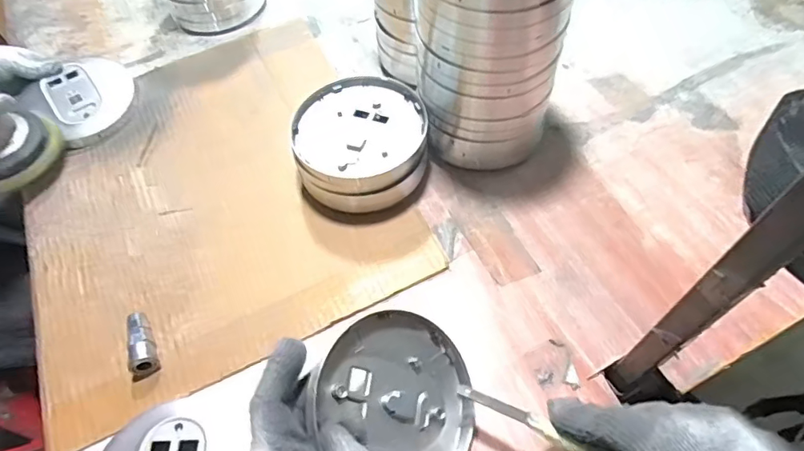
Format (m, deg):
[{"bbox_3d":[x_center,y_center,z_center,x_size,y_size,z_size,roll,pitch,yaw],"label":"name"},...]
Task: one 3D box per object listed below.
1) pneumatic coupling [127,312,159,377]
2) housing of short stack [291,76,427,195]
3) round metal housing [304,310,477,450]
[{"bbox_3d":[-0.238,0.107,0.462,0.020,0.021,0.062,-24,60,-11],"label":"pneumatic coupling"},{"bbox_3d":[-0.044,-0.096,0.520,0.133,0.024,0.131,-2,57,3],"label":"housing of short stack"},{"bbox_3d":[0.000,0.131,0.389,0.131,0.018,0.115,51,53,-6],"label":"round metal housing"}]

